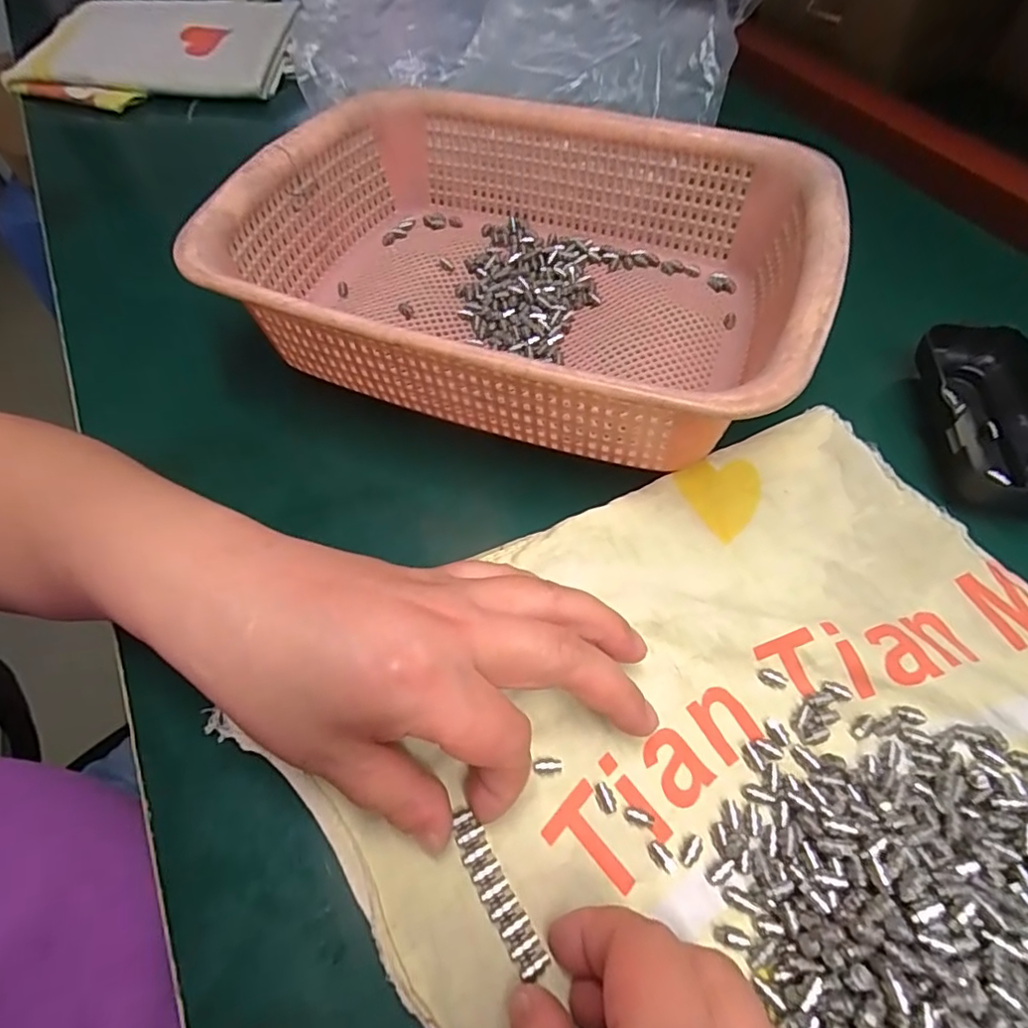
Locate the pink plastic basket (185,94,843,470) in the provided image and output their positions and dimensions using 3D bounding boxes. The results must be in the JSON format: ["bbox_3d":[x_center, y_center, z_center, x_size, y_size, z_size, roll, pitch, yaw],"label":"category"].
[{"bbox_3d":[0.003,-0.134,0.306,0.287,0.074,0.215,18,61,13],"label":"pink plastic basket"}]

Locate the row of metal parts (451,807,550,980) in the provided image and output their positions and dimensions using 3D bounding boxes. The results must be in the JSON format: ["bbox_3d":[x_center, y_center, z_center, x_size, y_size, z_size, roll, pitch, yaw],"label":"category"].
[{"bbox_3d":[-0.006,0.125,0.190,0.010,0.004,0.051,-28,60,-14],"label":"row of metal parts"}]

